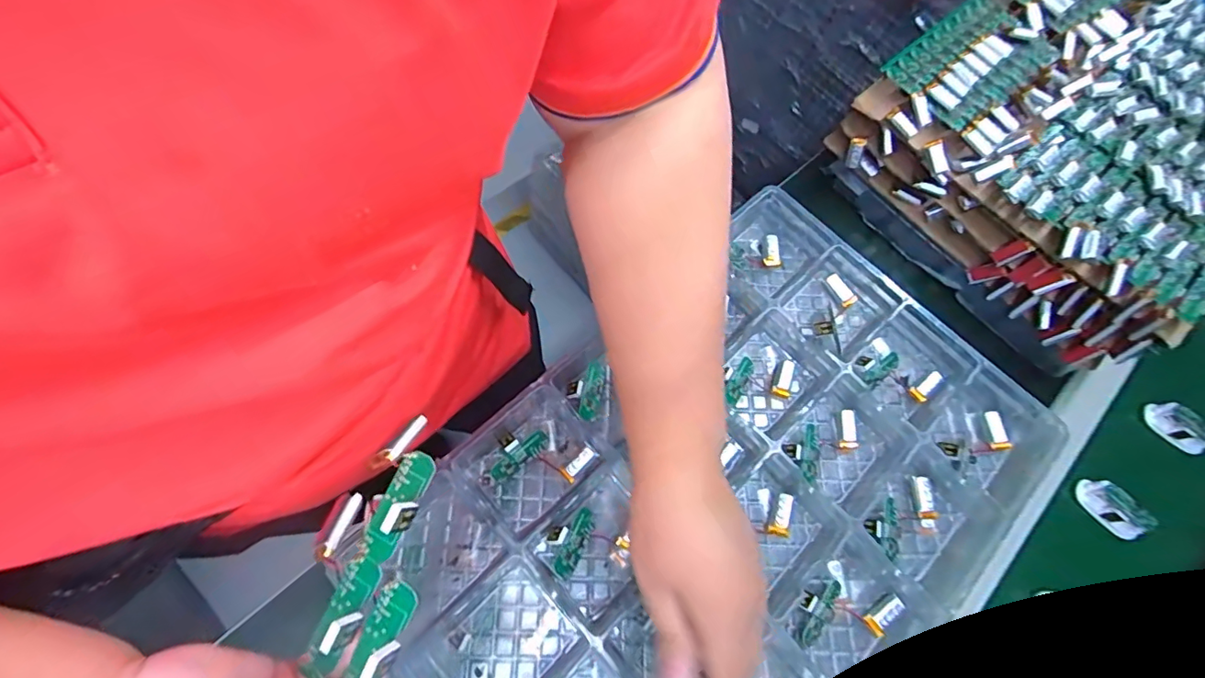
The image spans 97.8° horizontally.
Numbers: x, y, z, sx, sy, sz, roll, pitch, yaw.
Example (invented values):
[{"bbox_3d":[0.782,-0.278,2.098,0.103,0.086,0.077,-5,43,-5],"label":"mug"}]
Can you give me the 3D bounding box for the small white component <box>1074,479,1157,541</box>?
[{"bbox_3d":[0.466,0.156,0.480,0.027,0.033,0.058,-28,71,-12],"label":"small white component"}]

